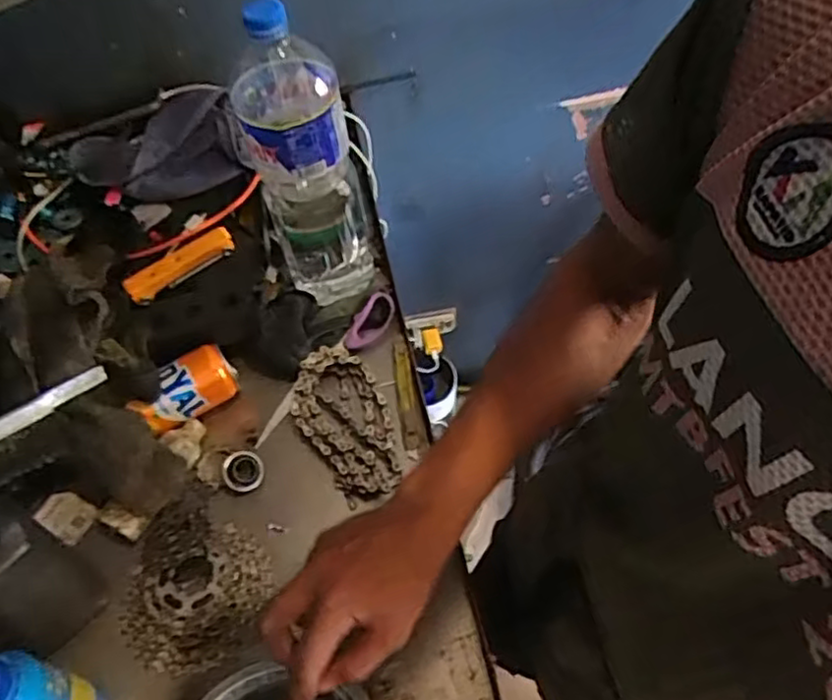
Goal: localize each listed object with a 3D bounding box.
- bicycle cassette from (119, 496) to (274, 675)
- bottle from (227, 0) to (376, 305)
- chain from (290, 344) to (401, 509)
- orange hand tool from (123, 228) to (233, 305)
[{"bbox_3d":[-0.189,0.196,0.556,0.124,0.031,0.118,-1,57,1],"label":"bicycle cassette"},{"bbox_3d":[-0.098,-0.167,0.614,0.100,0.305,0.093,-7,57,-3],"label":"bottle"},{"bbox_3d":[-0.066,0.064,0.630,0.081,0.019,0.156,-24,59,-14],"label":"chain"},{"bbox_3d":[-0.235,-0.086,0.663,0.110,0.017,0.032,-34,62,-18],"label":"orange hand tool"}]

